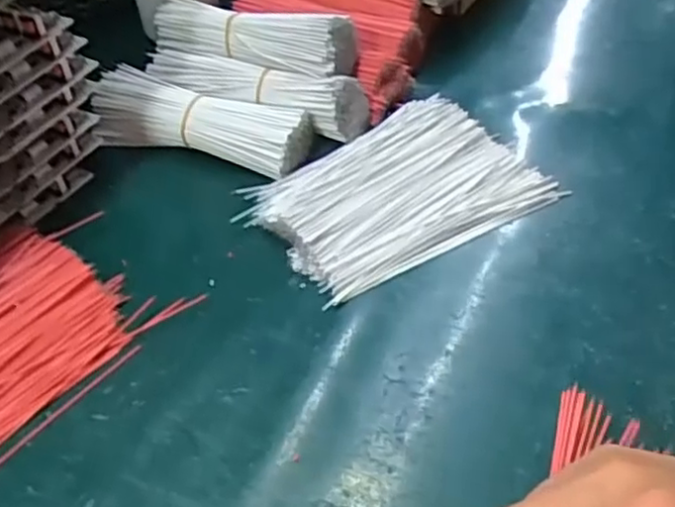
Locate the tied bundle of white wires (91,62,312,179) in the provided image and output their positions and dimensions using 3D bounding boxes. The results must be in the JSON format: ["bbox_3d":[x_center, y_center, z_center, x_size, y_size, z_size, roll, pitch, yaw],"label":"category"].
[{"bbox_3d":[-0.088,-0.084,0.448,0.142,0.042,0.048,11,47,16],"label":"tied bundle of white wires"}]

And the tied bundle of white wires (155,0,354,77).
[{"bbox_3d":[-0.059,-0.143,0.459,0.152,0.039,0.042,16,50,19],"label":"tied bundle of white wires"}]

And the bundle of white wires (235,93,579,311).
[{"bbox_3d":[0.034,-0.036,0.402,0.152,0.025,0.111,-27,49,-20],"label":"bundle of white wires"}]

